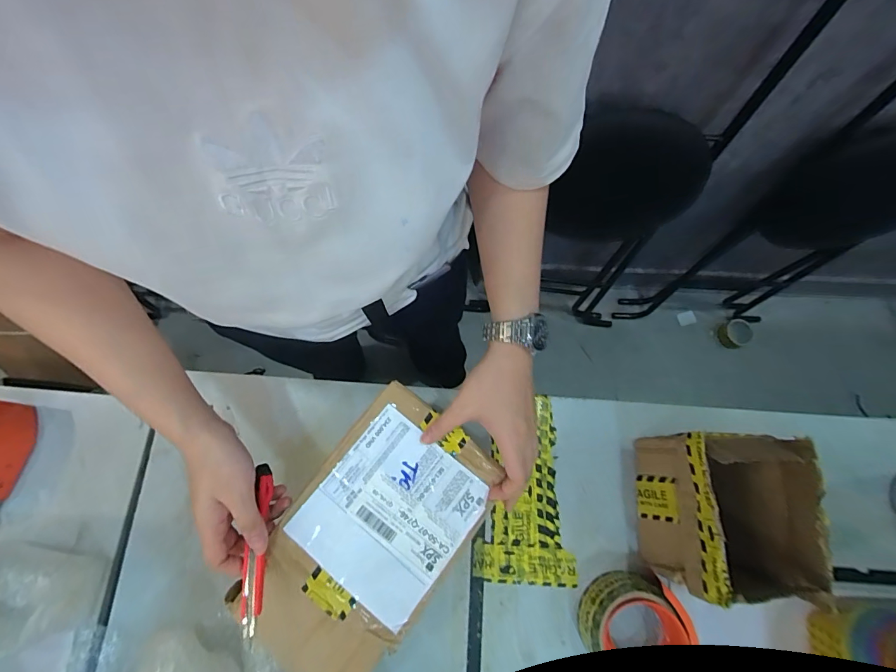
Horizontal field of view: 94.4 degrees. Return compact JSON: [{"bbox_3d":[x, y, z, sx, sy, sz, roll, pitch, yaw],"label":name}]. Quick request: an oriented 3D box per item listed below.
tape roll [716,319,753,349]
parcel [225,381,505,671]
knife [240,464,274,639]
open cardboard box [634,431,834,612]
[{"bbox_3d":[0.891,-0.007,1.290,0.078,0.055,0.073,0,74,-2],"label":"tape roll"},{"bbox_3d":[-0.075,0.191,0.392,0.146,0.033,0.254,37,76,8],"label":"parcel"},{"bbox_3d":[-0.172,0.186,0.372,0.017,0.009,0.137,-7,58,-4],"label":"knife"},{"bbox_3d":[0.268,0.173,0.415,0.100,0.139,0.139,3,74,-1],"label":"open cardboard box"}]

